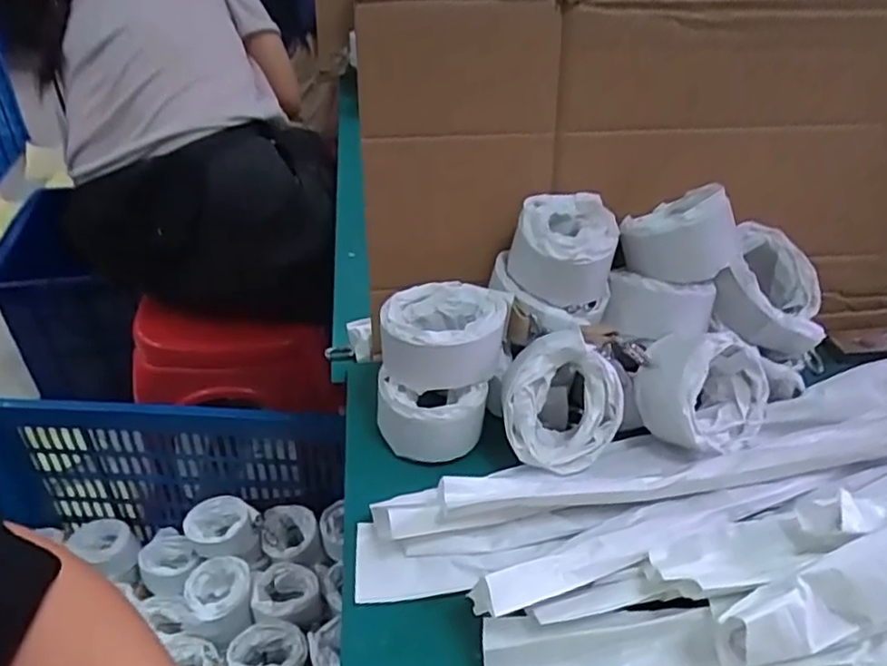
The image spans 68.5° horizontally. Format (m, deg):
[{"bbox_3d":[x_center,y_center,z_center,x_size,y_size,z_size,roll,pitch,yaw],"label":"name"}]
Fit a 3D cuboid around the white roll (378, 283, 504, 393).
[{"bbox_3d":[0.000,0.002,0.514,0.093,0.054,0.082,7,38,4],"label":"white roll"}]

